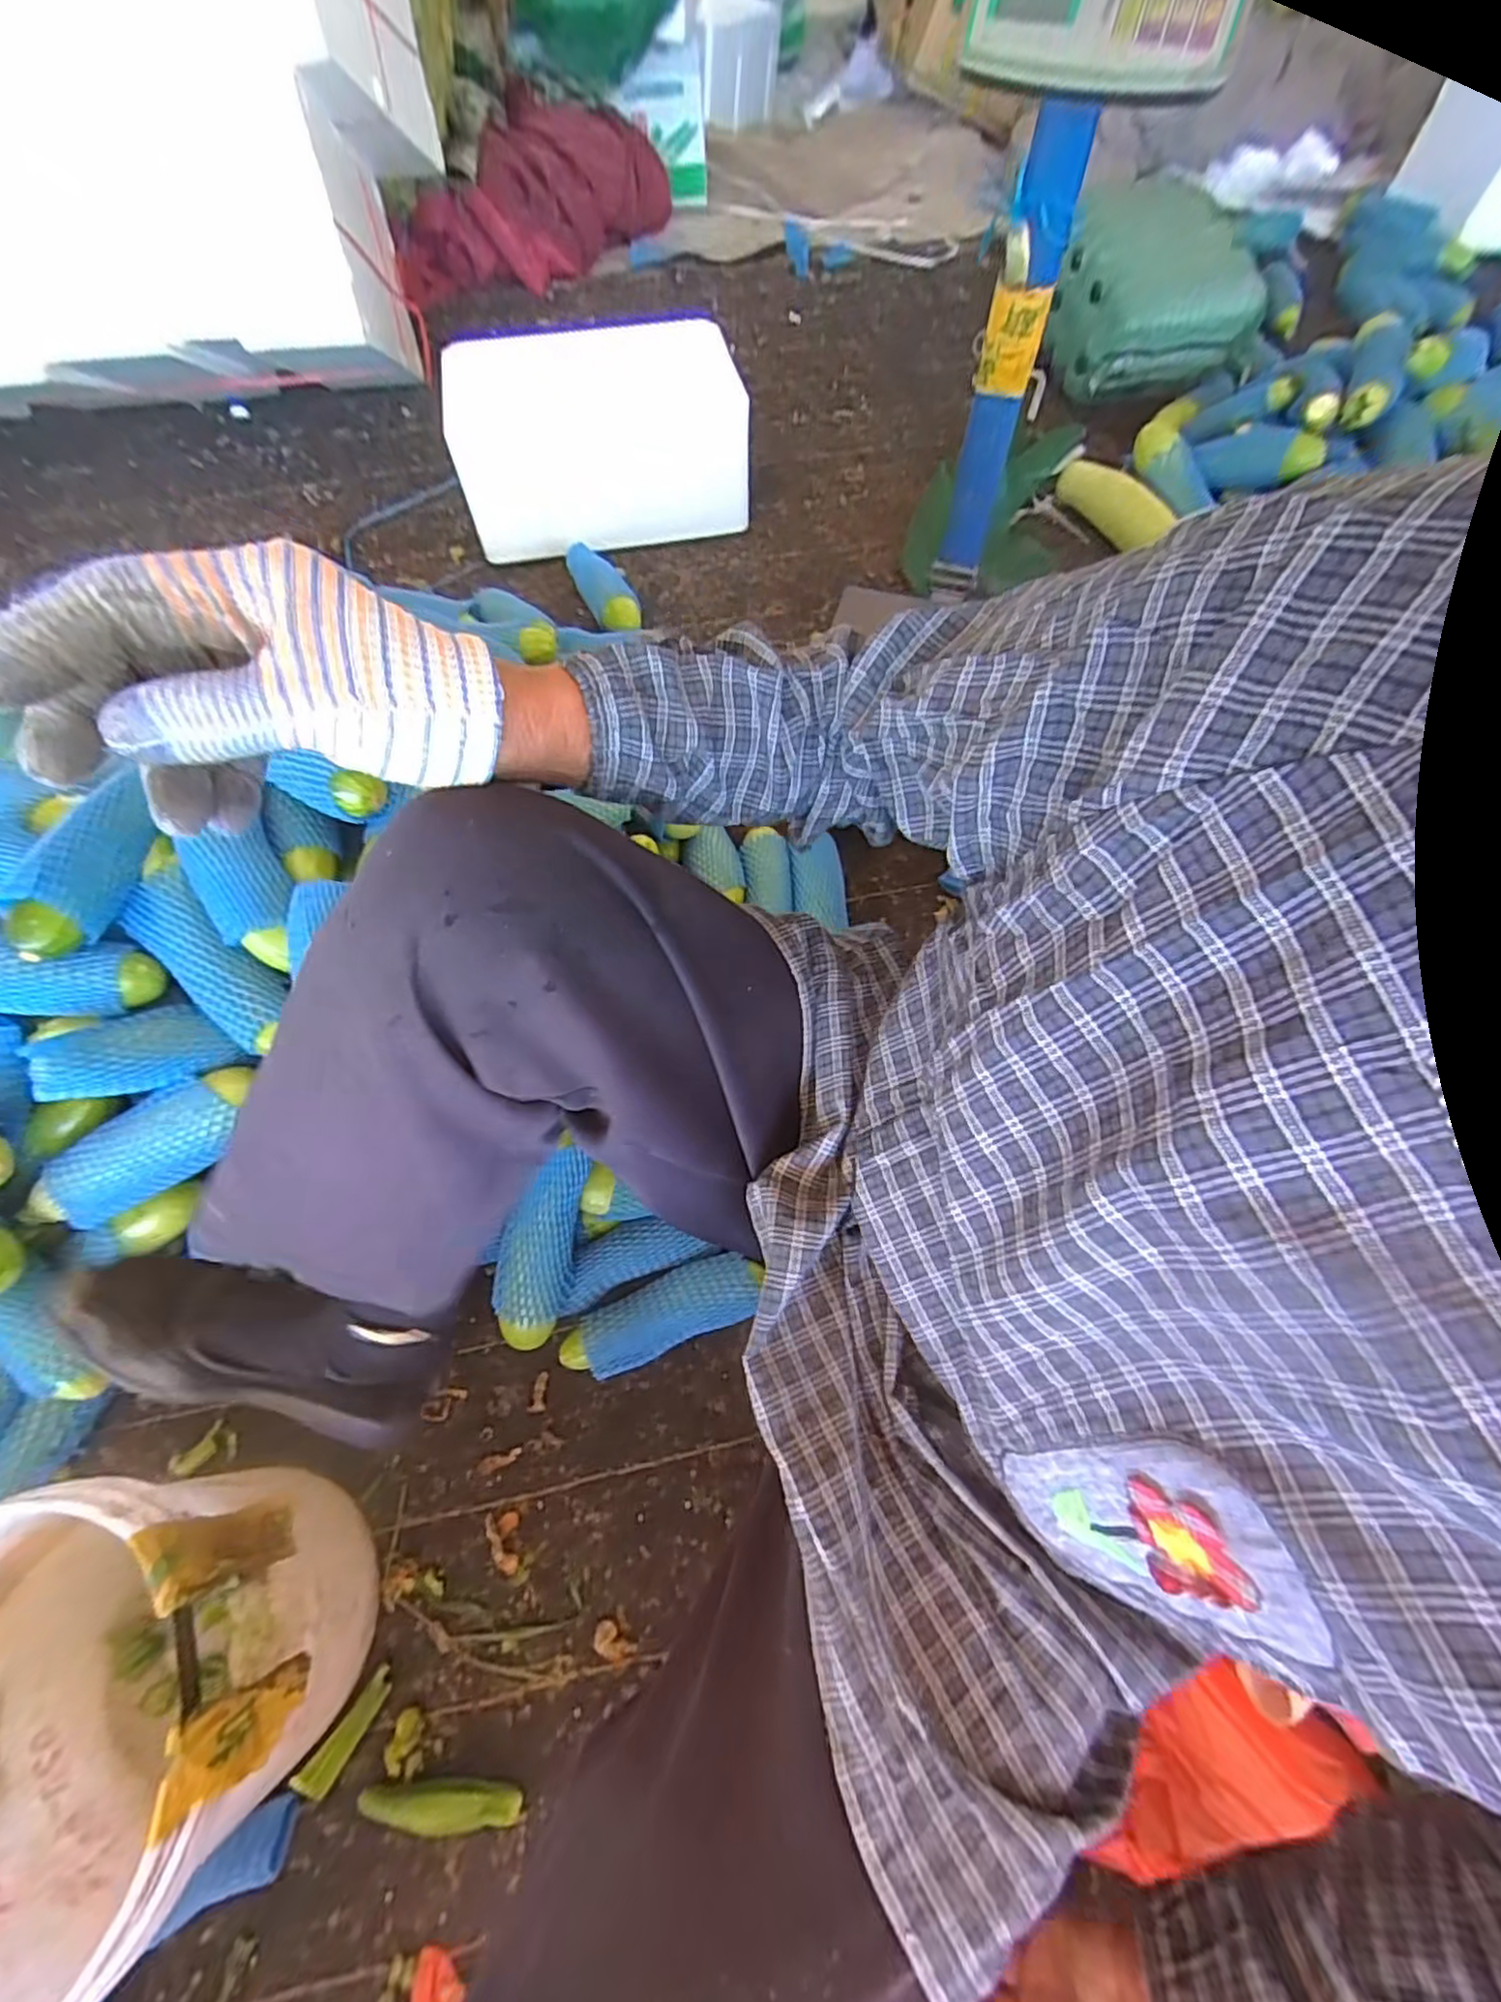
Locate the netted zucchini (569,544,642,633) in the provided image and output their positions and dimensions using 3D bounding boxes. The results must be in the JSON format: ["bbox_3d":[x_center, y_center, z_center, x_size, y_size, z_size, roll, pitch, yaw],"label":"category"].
[{"bbox_3d":[-0.240,-0.674,1.144,0.073,0.062,0.213,-24,66,-12],"label":"netted zucchini"}]

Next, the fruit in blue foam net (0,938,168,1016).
[{"bbox_3d":[-0.595,-0.021,0.559,0.204,0.048,0.057,4,62,-21],"label":"fruit in blue foam net"}]

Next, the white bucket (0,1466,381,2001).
[{"bbox_3d":[-0.430,0.479,0.492,0.262,0.256,0.244,0,64,0],"label":"white bucket"}]

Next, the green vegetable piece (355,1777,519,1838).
[{"bbox_3d":[-0.240,0.620,0.543,0.123,0.027,0.028,-2,64,-1],"label":"green vegetable piece"}]

